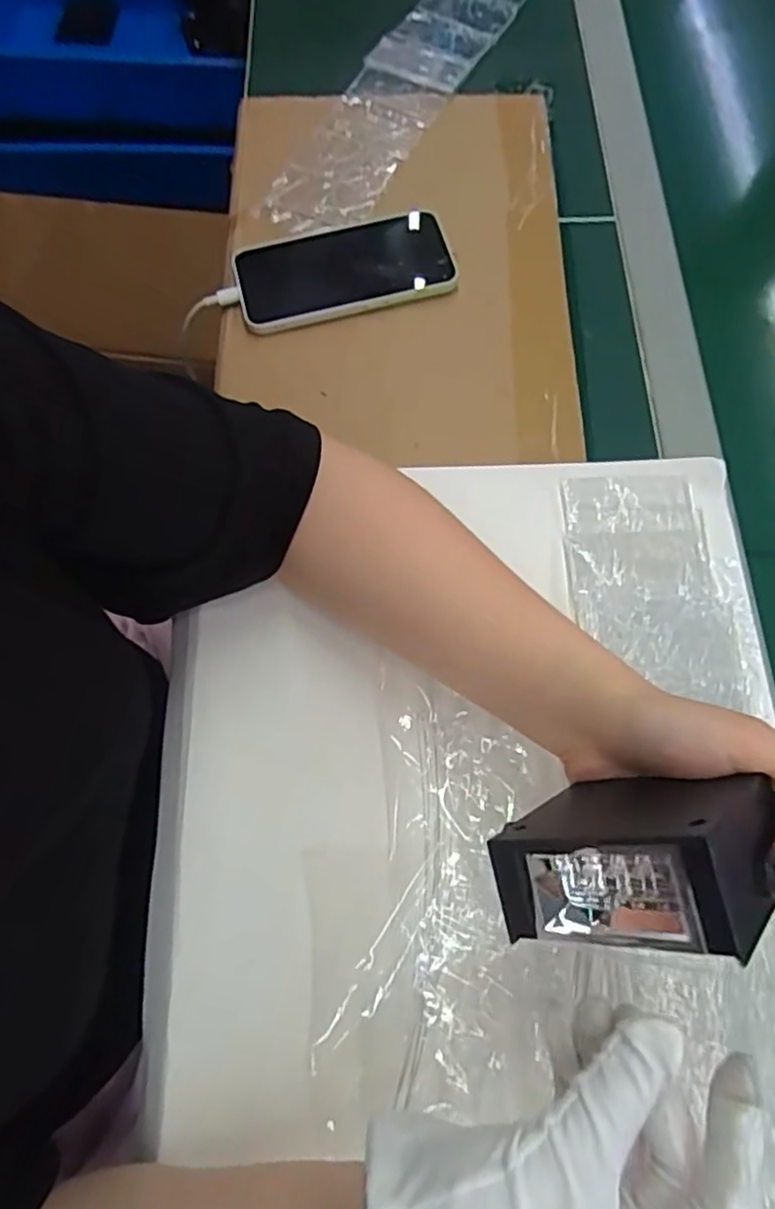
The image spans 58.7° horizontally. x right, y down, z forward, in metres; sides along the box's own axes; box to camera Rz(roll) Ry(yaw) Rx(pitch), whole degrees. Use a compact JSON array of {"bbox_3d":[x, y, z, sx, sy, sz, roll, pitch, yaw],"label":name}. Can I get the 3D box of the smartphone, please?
[{"bbox_3d":[-0.034,-0.253,0.515,0.159,0.015,0.088,-10,69,-3],"label":"smartphone"}]

